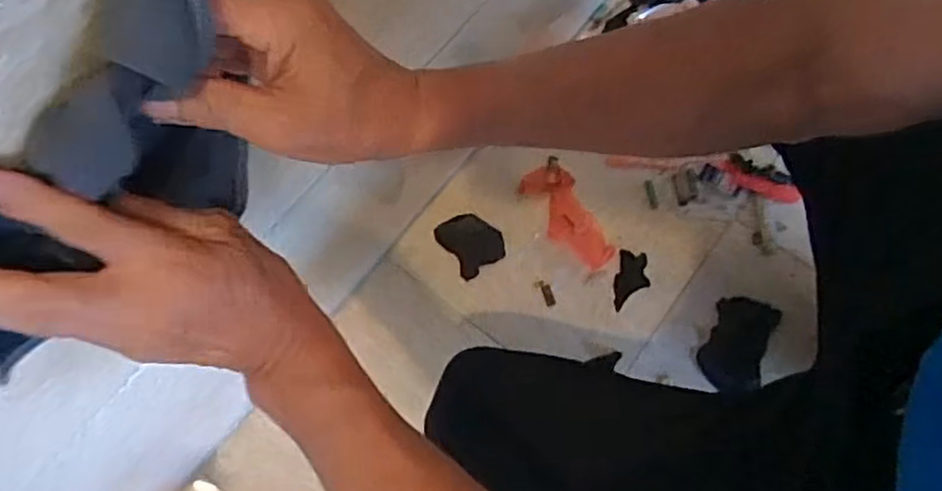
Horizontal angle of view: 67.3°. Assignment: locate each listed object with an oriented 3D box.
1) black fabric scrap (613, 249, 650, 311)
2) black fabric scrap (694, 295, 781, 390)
[{"bbox_3d":[0.184,0.041,0.811,0.037,0.004,0.072,12,70,4],"label":"black fabric scrap"},{"bbox_3d":[0.292,0.107,0.776,0.065,0.006,0.108,23,71,8],"label":"black fabric scrap"}]

